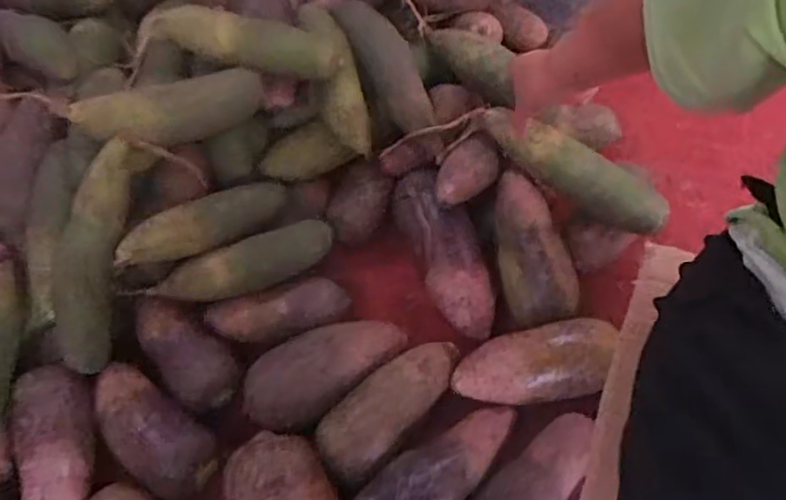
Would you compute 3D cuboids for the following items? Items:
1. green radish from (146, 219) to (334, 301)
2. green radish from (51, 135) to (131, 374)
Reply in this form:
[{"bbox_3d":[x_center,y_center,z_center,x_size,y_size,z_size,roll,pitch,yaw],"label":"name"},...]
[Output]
[{"bbox_3d":[-0.151,0.018,0.661,0.187,0.045,0.044,-20,60,-10],"label":"green radish"},{"bbox_3d":[-0.291,0.004,0.612,0.042,0.040,0.223,8,89,7],"label":"green radish"}]

